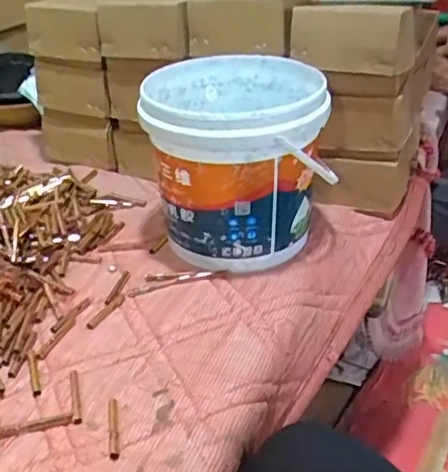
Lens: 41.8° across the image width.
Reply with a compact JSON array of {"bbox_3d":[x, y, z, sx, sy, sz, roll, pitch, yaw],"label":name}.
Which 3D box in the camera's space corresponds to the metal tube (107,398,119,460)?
[{"bbox_3d":[-0.092,0.159,0.488,0.009,0.007,0.059,-5,32,-10],"label":"metal tube"}]

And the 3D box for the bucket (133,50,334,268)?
[{"bbox_3d":[0.013,-0.087,0.711,0.206,0.203,0.209,0,29,-1],"label":"bucket"}]

